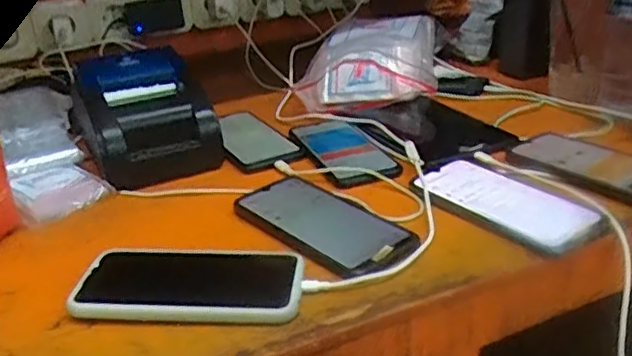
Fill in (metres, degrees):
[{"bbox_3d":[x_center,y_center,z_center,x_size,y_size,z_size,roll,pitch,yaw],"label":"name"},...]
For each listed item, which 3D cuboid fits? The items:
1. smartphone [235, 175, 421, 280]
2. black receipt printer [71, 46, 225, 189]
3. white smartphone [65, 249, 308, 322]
[{"bbox_3d":[0.007,0.039,0.580,0.083,0.012,0.184,-23,32,-35],"label":"smartphone"},{"bbox_3d":[-0.192,-0.068,0.726,0.135,0.106,0.155,-16,28,-23],"label":"black receipt printer"},{"bbox_3d":[-0.096,0.081,0.501,0.168,0.016,0.086,0,26,7],"label":"white smartphone"}]

